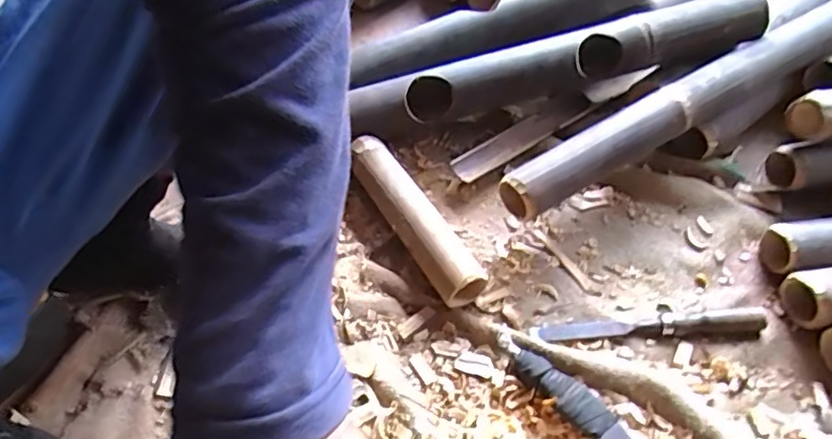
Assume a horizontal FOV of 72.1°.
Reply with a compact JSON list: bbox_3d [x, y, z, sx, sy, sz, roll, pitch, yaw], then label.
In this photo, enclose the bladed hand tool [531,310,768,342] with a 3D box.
[{"bbox_3d":[0.247,0.108,0.598,0.239,0.018,0.024,-2,55,-3],"label":"bladed hand tool"}]

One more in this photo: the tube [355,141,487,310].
[{"bbox_3d":[-0.006,-0.005,0.650,0.055,0.048,0.237,-28,60,-20],"label":"tube"}]

